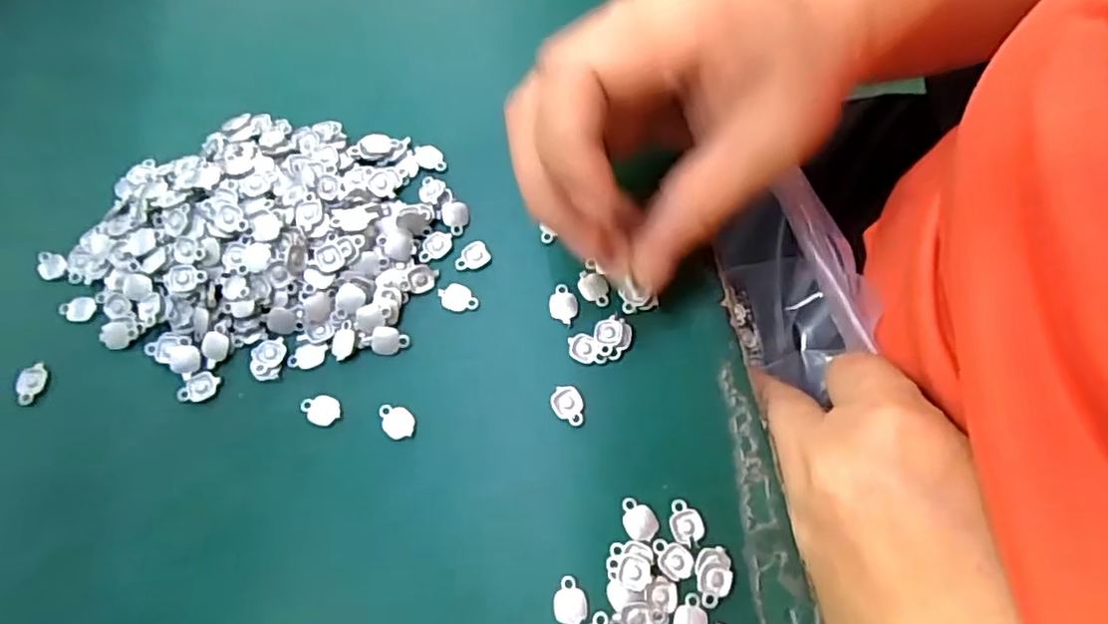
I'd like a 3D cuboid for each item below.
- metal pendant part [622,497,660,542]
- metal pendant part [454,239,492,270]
[{"bbox_3d":[0.026,0.064,0.206,0.013,0.004,0.010,42,75,16],"label":"metal pendant part"},{"bbox_3d":[-0.030,-0.021,0.242,0.012,0.004,0.010,-30,70,-10],"label":"metal pendant part"}]

